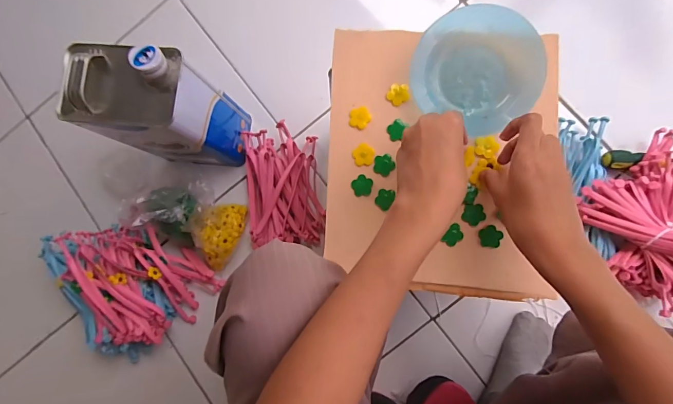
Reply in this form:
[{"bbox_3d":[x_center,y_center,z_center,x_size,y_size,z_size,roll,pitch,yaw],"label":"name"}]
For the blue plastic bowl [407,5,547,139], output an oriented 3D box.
[{"bbox_3d":[0.145,-0.136,0.381,0.126,0.033,0.113,28,116,14],"label":"blue plastic bowl"}]

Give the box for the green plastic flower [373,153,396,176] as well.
[{"bbox_3d":[0.052,-0.041,0.406,0.023,0.004,0.025,-1,84,8],"label":"green plastic flower"}]

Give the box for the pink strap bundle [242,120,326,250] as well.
[{"bbox_3d":[-0.098,-0.029,0.647,0.131,0.040,0.215,-7,83,7],"label":"pink strap bundle"}]

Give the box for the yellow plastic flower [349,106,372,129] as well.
[{"bbox_3d":[0.026,-0.096,0.416,0.024,0.004,0.025,-1,84,8],"label":"yellow plastic flower"}]

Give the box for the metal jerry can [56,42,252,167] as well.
[{"bbox_3d":[-0.263,-0.137,0.570,0.176,0.249,0.116,9,85,9],"label":"metal jerry can"}]

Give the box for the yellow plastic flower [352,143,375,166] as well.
[{"bbox_3d":[0.030,-0.051,0.410,0.024,0.004,0.024,-1,84,8],"label":"yellow plastic flower"}]

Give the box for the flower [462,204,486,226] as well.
[{"bbox_3d":[0.145,0.014,0.389,0.023,0.004,0.022,-1,84,8],"label":"flower"}]

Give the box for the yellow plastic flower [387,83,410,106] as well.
[{"bbox_3d":[0.069,-0.120,0.409,0.023,0.006,0.024,-1,84,8],"label":"yellow plastic flower"}]

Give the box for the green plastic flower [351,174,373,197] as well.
[{"bbox_3d":[0.029,-0.018,0.411,0.023,0.004,0.023,-5,83,7],"label":"green plastic flower"}]

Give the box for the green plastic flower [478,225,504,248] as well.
[{"bbox_3d":[0.159,0.036,0.381,0.022,0.006,0.022,-1,84,8],"label":"green plastic flower"}]

